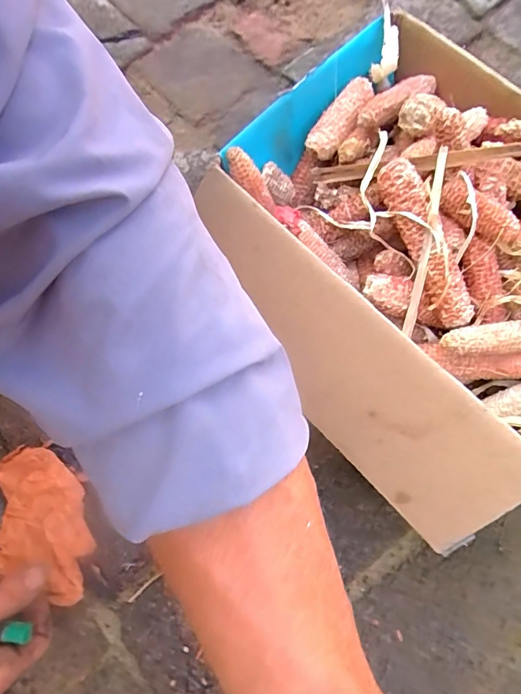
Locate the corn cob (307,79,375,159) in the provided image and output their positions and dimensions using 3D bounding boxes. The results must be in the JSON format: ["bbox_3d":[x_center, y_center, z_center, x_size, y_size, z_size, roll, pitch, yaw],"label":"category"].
[{"bbox_3d":[0.072,-0.201,0.398,0.030,0.026,0.075,33,78,11],"label":"corn cob"}]

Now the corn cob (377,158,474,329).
[{"bbox_3d":[0.129,-0.080,0.355,0.025,0.025,0.135,-27,94,-6],"label":"corn cob"}]

